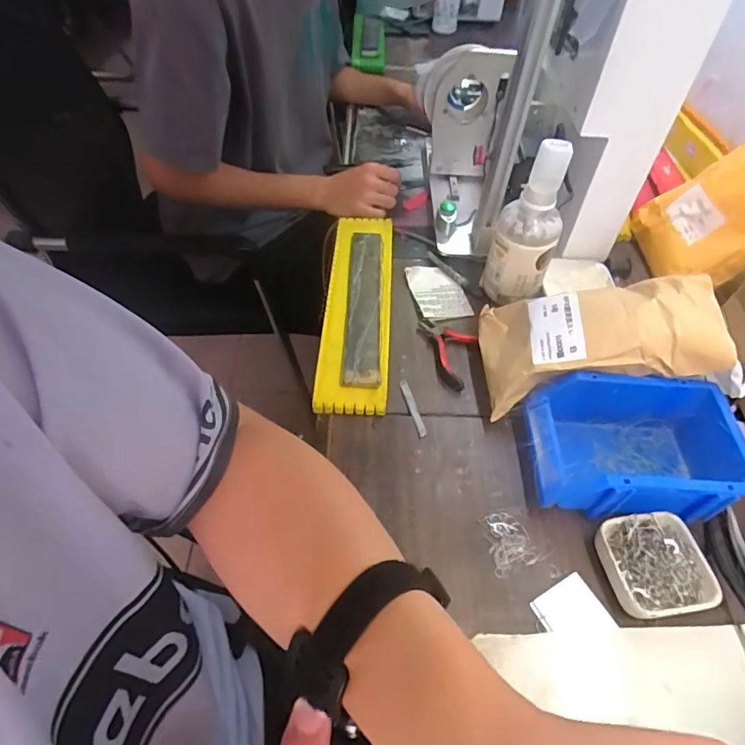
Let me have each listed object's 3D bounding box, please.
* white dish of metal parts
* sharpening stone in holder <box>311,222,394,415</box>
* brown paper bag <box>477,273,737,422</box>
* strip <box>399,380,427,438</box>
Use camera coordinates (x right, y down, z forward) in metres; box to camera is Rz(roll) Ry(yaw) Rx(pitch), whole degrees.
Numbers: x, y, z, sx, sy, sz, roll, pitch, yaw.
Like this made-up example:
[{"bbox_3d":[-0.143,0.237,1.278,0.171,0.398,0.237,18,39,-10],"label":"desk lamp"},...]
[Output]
[{"bbox_3d":[0.245,0.168,0.430,0.086,0.028,0.080,-5,52,-7],"label":"white dish of metal parts"},{"bbox_3d":[-0.018,-0.090,0.639,0.080,0.026,0.344,3,51,0],"label":"sharpening stone in holder"},{"bbox_3d":[0.226,-0.033,0.506,0.232,0.062,0.125,-9,48,22],"label":"brown paper bag"},{"bbox_3d":[0.045,0.037,0.544,0.011,0.006,0.081,-9,52,-9],"label":"strip"}]

